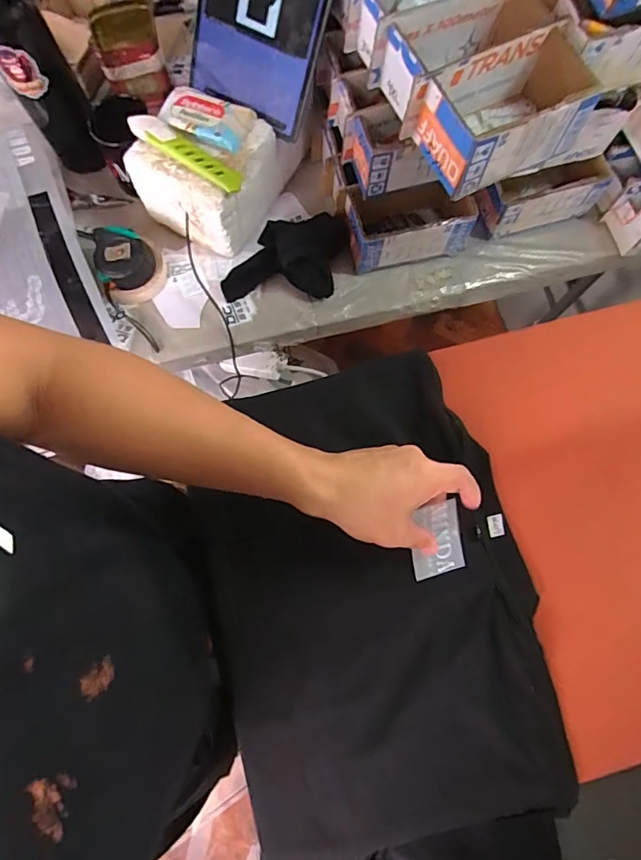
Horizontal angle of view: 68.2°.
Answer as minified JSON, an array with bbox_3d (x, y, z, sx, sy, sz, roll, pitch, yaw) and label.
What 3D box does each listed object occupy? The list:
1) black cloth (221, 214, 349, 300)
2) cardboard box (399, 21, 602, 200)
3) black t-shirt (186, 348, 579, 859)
[{"bbox_3d":[-0.047,-0.235,0.638,0.164,0.042,0.103,-2,75,-2],"label":"black cloth"},{"bbox_3d":[0.192,-0.328,0.497,0.177,0.074,0.100,-27,77,-8],"label":"cardboard box"},{"bbox_3d":[0.048,0.165,0.421,0.276,0.034,0.452,-12,75,-4],"label":"black t-shirt"}]

